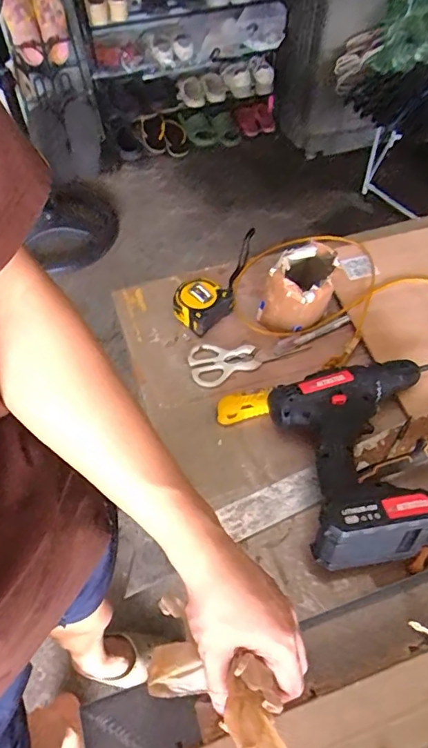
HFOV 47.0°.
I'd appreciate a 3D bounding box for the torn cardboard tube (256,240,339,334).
[{"bbox_3d":[0.108,-0.109,0.629,0.092,0.086,0.094,15,57,11],"label":"torn cardboard tube"}]

